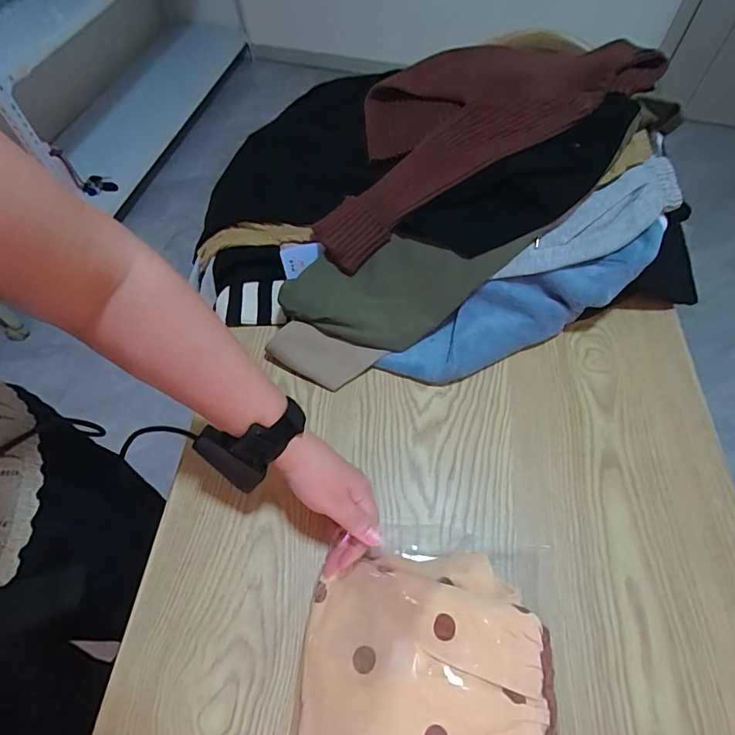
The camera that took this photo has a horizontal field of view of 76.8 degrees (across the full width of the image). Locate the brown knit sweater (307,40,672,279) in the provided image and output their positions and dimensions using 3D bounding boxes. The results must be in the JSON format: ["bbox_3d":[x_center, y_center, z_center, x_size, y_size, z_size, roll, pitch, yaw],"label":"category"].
[{"bbox_3d":[0.111,-0.315,0.603,0.462,0.069,0.246,-37,65,-8],"label":"brown knit sweater"}]

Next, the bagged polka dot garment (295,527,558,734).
[{"bbox_3d":[0.045,0.278,0.354,0.200,0.059,0.272,6,57,3],"label":"bagged polka dot garment"}]

